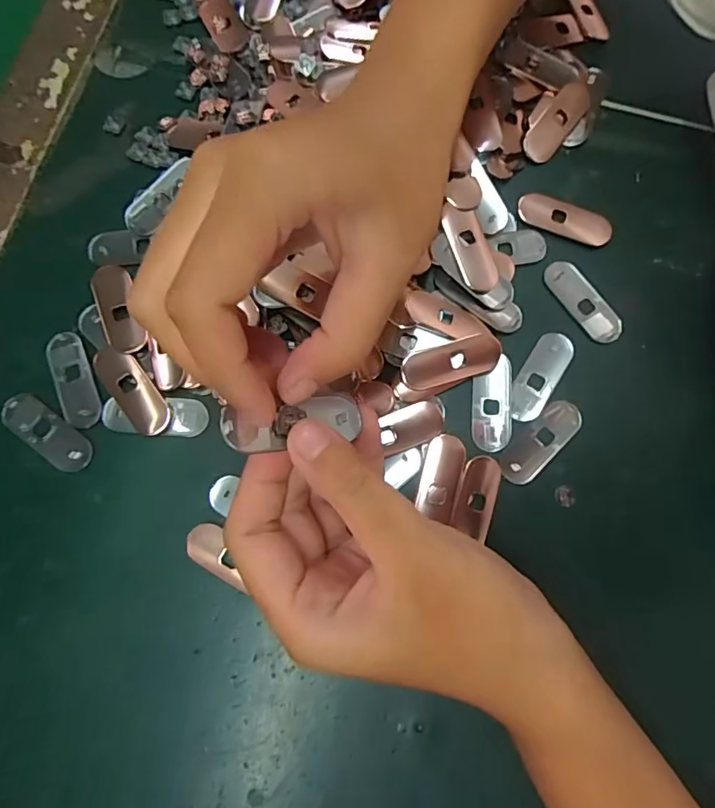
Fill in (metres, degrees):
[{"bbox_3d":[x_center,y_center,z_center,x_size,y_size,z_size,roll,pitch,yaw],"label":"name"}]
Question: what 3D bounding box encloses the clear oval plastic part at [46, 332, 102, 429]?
[{"bbox_3d":[-0.140,-0.012,0.258,0.019,0.004,0.050,-21,79,-4],"label":"clear oval plastic part"}]

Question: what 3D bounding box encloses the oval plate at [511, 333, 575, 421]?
[{"bbox_3d":[0.091,-0.015,0.261,0.019,0.004,0.049,33,80,7],"label":"oval plate"}]

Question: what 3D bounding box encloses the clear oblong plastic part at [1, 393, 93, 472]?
[{"bbox_3d":[-0.150,0.013,0.252,0.049,0.004,0.018,34,80,7],"label":"clear oblong plastic part"}]

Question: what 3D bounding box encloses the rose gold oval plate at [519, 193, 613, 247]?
[{"bbox_3d":[0.110,-0.099,0.279,0.049,0.004,0.018,22,79,5],"label":"rose gold oval plate"}]

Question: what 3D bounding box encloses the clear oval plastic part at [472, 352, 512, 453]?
[{"bbox_3d":[0.067,-0.001,0.258,0.019,0.004,0.046,3,78,1],"label":"clear oval plastic part"}]

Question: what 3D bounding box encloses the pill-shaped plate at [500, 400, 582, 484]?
[{"bbox_3d":[0.090,0.018,0.254,0.049,0.004,0.018,-44,81,-8],"label":"pill-shaped plate"}]

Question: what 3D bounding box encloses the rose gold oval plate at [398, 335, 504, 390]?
[{"bbox_3d":[0.047,-0.021,0.259,0.050,0.009,0.018,-13,78,-3],"label":"rose gold oval plate"}]

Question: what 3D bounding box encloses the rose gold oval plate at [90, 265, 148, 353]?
[{"bbox_3d":[-0.121,-0.048,0.263,0.021,0.004,0.052,-23,73,6],"label":"rose gold oval plate"}]

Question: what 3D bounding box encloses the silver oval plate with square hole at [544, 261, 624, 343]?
[{"bbox_3d":[0.117,-0.054,0.271,0.018,0.004,0.049,-36,80,-7],"label":"silver oval plate with square hole"}]

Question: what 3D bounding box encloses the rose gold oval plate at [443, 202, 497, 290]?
[{"bbox_3d":[0.057,-0.081,0.269,0.022,0.004,0.045,-17,89,-15],"label":"rose gold oval plate"}]

